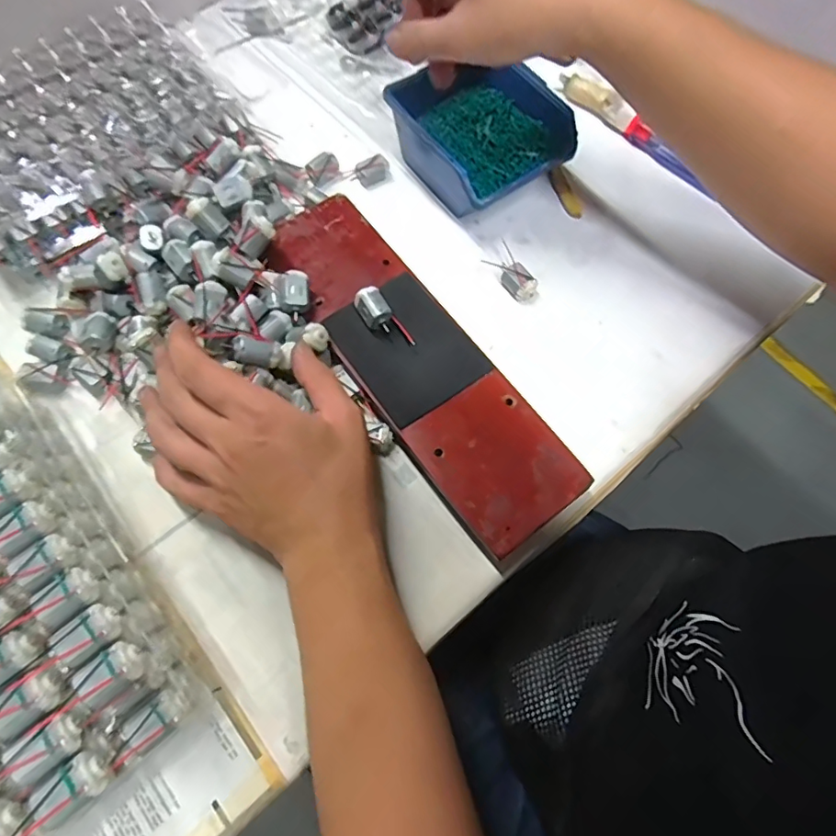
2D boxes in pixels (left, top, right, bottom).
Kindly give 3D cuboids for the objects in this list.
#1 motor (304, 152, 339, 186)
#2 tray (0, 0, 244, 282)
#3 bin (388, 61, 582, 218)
[{"bbox_3d":[-0.079,-0.209,0.434,0.028,0.013,0.022,-30,73,-13],"label":"motor"},{"bbox_3d":[-0.272,-0.235,0.419,0.221,0.049,0.204,-35,74,-14],"label":"tray"},{"bbox_3d":[0.050,-0.226,0.425,0.116,0.061,0.124,-33,73,-13],"label":"bin"}]

